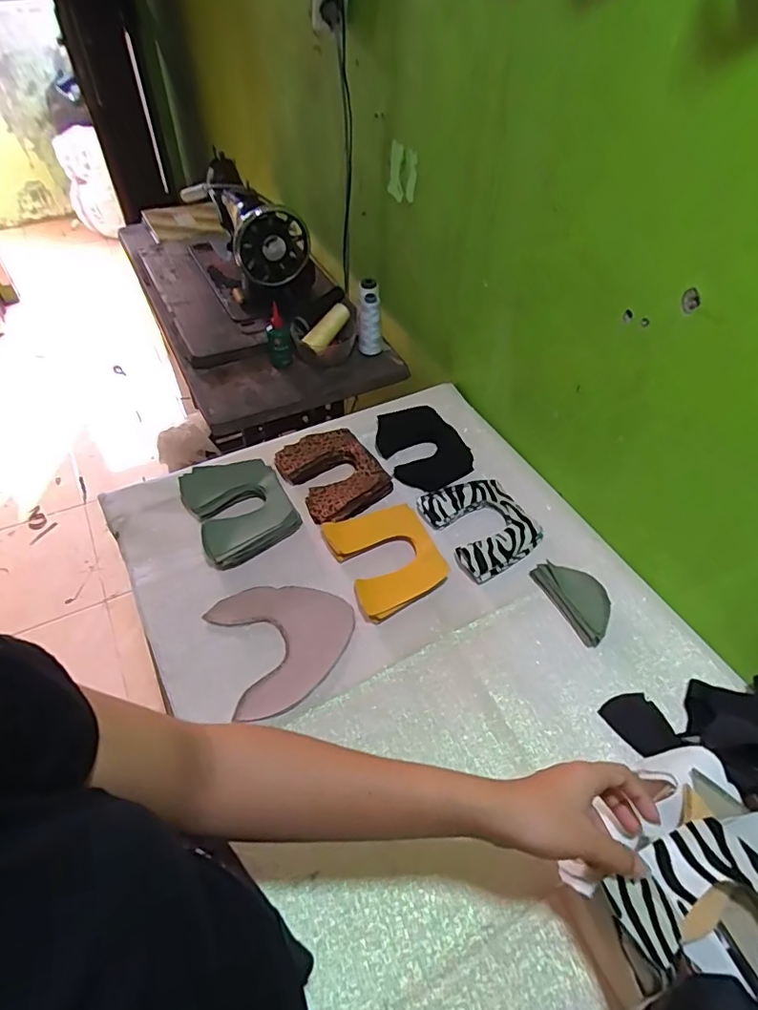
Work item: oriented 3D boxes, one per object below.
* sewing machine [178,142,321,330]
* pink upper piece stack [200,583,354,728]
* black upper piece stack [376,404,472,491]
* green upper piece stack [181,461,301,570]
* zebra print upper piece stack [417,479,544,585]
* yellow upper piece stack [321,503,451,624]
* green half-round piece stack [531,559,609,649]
[{"bbox_3d":[-0.284,-0.554,1.105,0.168,0.210,0.388,-24,55,-20],"label":"sewing machine"},{"bbox_3d":[-0.109,0.160,0.644,0.158,0.004,0.159,-19,53,-16],"label":"pink upper piece stack"},{"bbox_3d":[0.069,-0.090,0.860,0.125,0.037,0.160,-17,52,-14],"label":"black upper piece stack"},{"bbox_3d":[-0.197,-0.002,0.752,0.132,0.036,0.160,-24,55,-19],"label":"green upper piece stack"},{"bbox_3d":[0.144,0.023,0.751,0.130,0.020,0.151,-26,55,-21],"label":"zebra print upper piece stack"},{"bbox_3d":[0.012,0.064,0.703,0.126,0.030,0.157,-19,53,-16],"label":"yellow upper piece stack"},{"bbox_3d":[0.250,0.117,0.677,0.058,0.025,0.114,-23,54,-19],"label":"green half-round piece stack"}]

